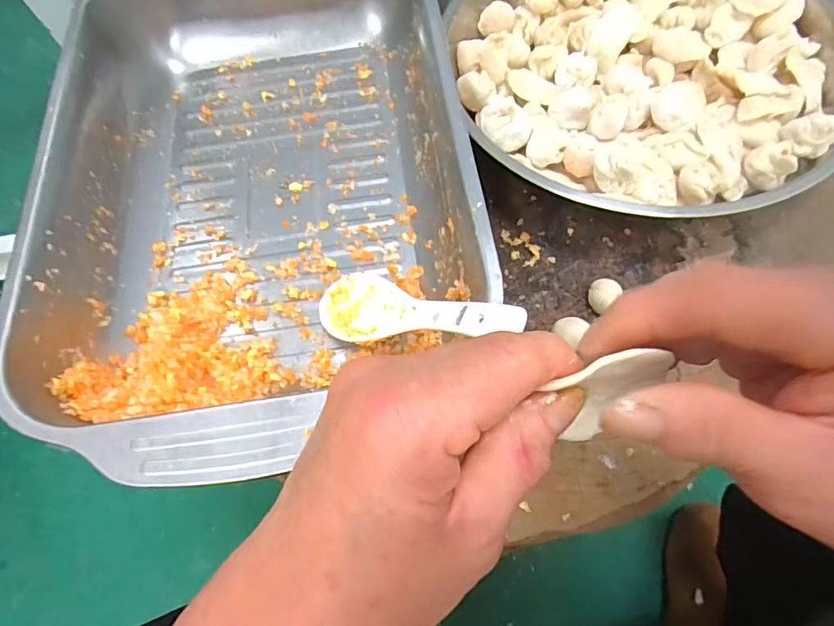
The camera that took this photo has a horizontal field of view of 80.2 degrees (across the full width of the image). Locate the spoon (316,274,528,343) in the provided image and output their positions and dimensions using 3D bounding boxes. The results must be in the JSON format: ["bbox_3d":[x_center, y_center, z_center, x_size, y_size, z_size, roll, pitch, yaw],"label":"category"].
[{"bbox_3d":[-0.006,-0.002,0.254,0.133,0.023,0.040,3,57,51],"label":"spoon"}]

